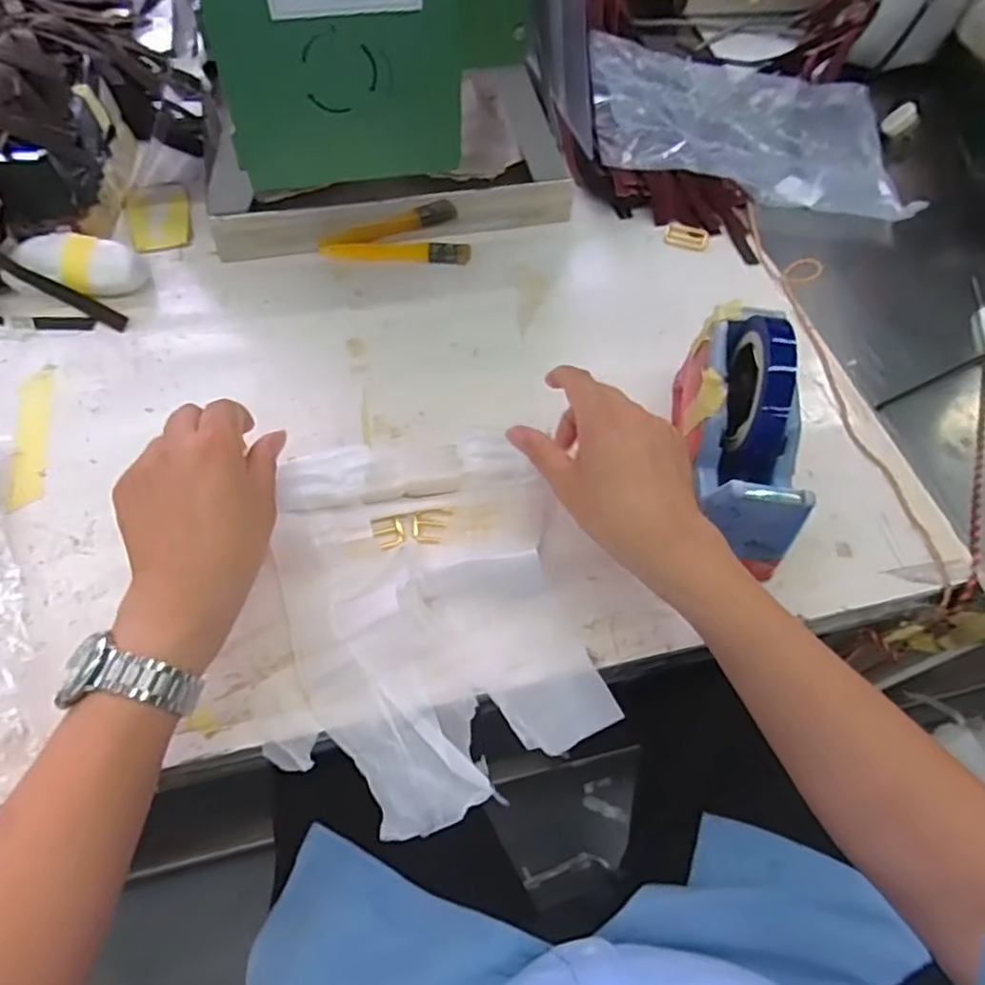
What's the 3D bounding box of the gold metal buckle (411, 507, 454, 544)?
[{"bbox_3d":[-0.047,0.026,0.492,0.030,0.009,0.029,5,59,-1],"label":"gold metal buckle"}]

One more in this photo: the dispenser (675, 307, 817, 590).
[{"bbox_3d":[0.191,-0.051,0.493,0.079,0.124,0.196,10,59,2],"label":"dispenser"}]

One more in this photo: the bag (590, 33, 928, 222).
[{"bbox_3d":[0.302,-0.451,0.784,0.373,0.065,0.270,6,59,0],"label":"bag"}]

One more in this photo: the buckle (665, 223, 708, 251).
[{"bbox_3d":[0.210,-0.278,0.705,0.049,0.004,0.035,20,60,8],"label":"buckle"}]

